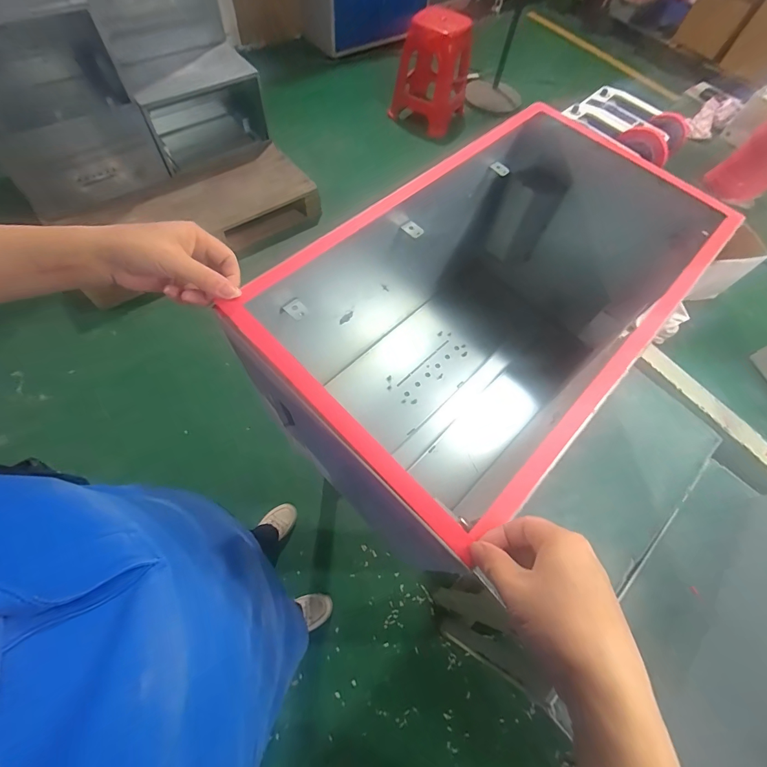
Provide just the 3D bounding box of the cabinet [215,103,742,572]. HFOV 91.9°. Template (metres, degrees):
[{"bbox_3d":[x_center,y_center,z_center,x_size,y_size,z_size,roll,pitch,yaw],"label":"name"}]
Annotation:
[{"bbox_3d":[0.132,-0.081,0.532,0.305,0.341,0.543,43,71,14],"label":"cabinet"}]

